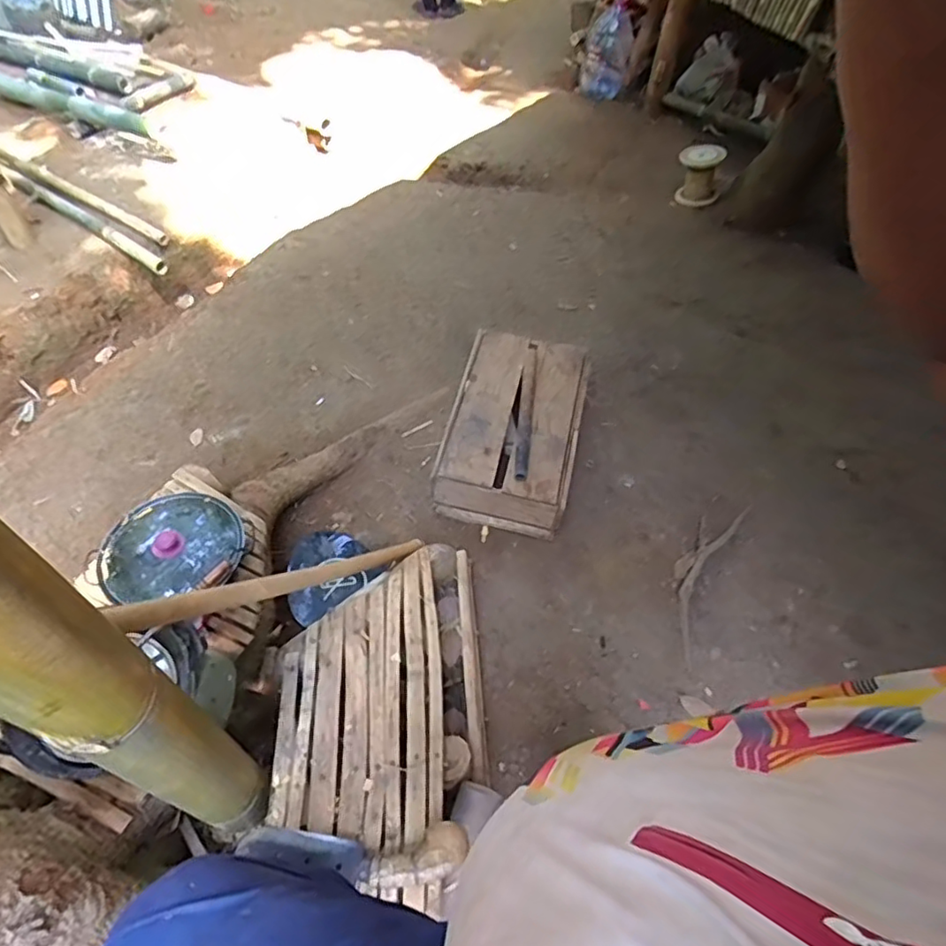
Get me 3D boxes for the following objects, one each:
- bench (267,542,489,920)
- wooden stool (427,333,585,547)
[{"bbox_3d":[-0.174,0.469,1.182,0.393,0.224,0.684,-2,54,-4],"label":"bench"},{"bbox_3d":[0.117,-0.126,1.674,0.355,0.218,0.538,12,54,6],"label":"wooden stool"}]

